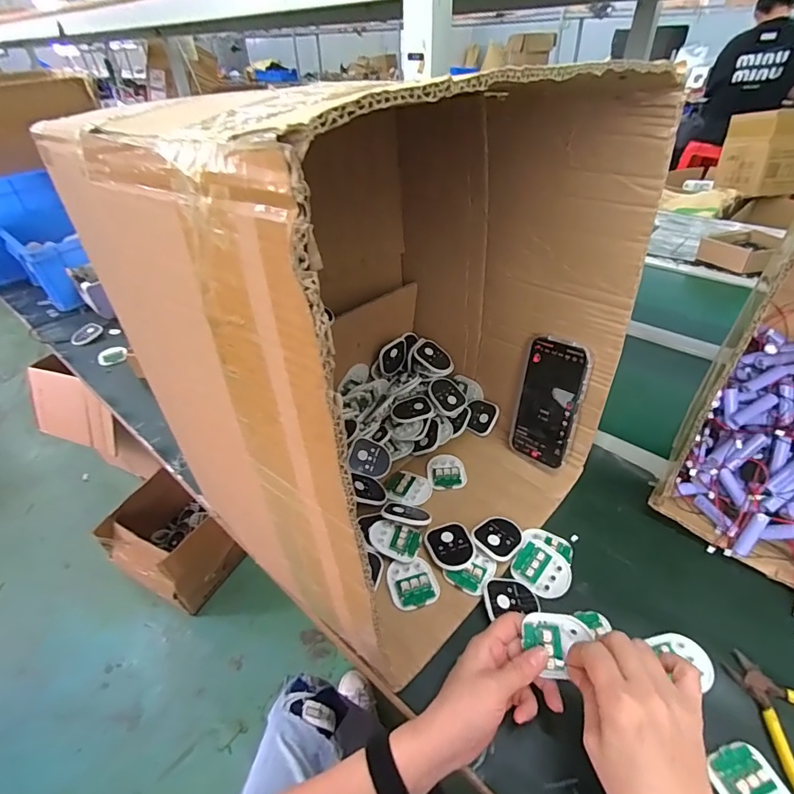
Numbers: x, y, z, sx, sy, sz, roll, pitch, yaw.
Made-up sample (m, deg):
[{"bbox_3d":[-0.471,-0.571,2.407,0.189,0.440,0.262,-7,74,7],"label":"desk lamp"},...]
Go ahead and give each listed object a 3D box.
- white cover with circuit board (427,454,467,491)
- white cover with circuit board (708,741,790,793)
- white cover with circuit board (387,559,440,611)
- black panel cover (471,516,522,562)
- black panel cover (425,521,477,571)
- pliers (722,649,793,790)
[{"bbox_3d":[0.066,0.098,0.579,0.049,0.008,0.057,-3,40,-1],"label":"white cover with circuit board"},{"bbox_3d":[0.272,0.299,0.327,0.047,0.009,0.058,-14,42,-13],"label":"white cover with circuit board"},{"bbox_3d":[0.016,0.195,0.459,0.050,0.009,0.055,-11,41,-10],"label":"white cover with circuit board"},{"bbox_3d":[0.117,0.159,0.497,0.057,0.009,0.049,-33,49,-31],"label":"black panel cover"},{"bbox_3d":[0.060,0.165,0.487,0.047,0.007,0.059,-17,42,-16],"label":"black panel cover"},{"bbox_3d":[0.331,0.270,0.357,0.103,0.010,0.110,-21,43,-20],"label":"pliers"}]

